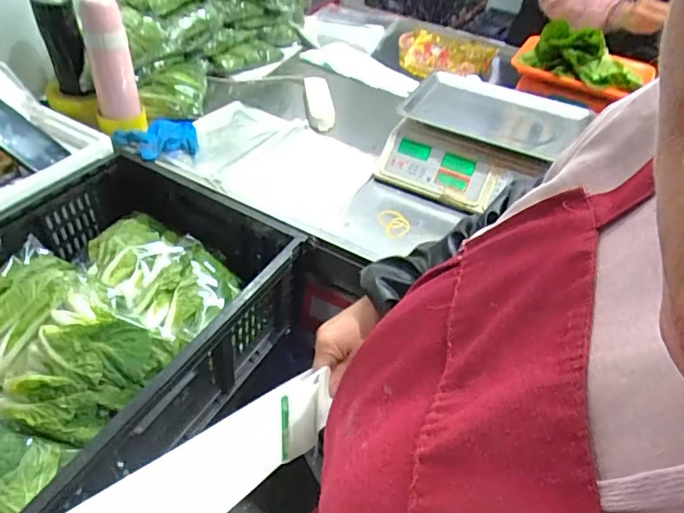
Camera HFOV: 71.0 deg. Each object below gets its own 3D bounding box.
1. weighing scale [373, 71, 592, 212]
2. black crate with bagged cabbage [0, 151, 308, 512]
[{"bbox_3d":[0.273,-0.217,0.933,0.319,0.112,0.309,24,45,16],"label":"weighing scale"},{"bbox_3d":[-0.371,0.118,0.669,0.387,0.193,0.586,25,46,17],"label":"black crate with bagged cabbage"}]

